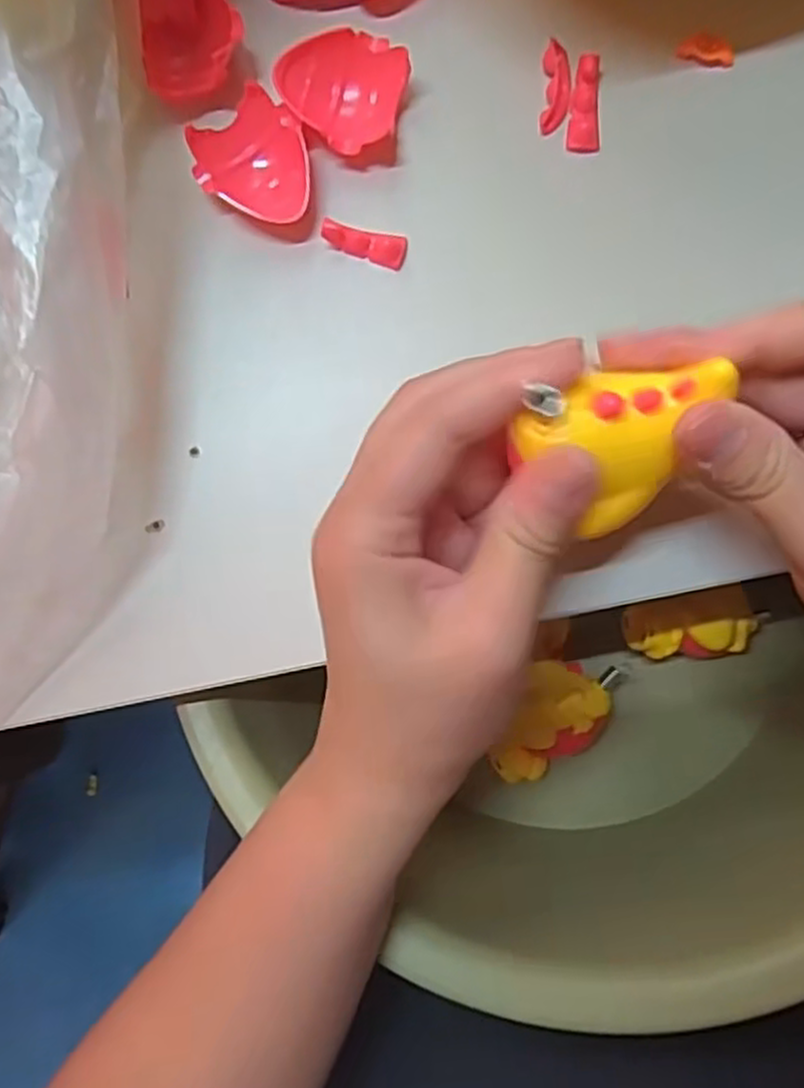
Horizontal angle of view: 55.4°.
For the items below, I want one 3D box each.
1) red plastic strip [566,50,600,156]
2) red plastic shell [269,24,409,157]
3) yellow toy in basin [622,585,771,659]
[{"bbox_3d":[0.064,-0.154,0.268,0.011,0.004,0.031,2,106,2],"label":"red plastic strip"},{"bbox_3d":[-0.022,-0.155,0.267,0.043,0.011,0.039,8,90,2],"label":"red plastic shell"},{"bbox_3d":[0.144,0.041,0.381,0.060,0.028,0.034,-10,90,2],"label":"yellow toy in basin"}]

